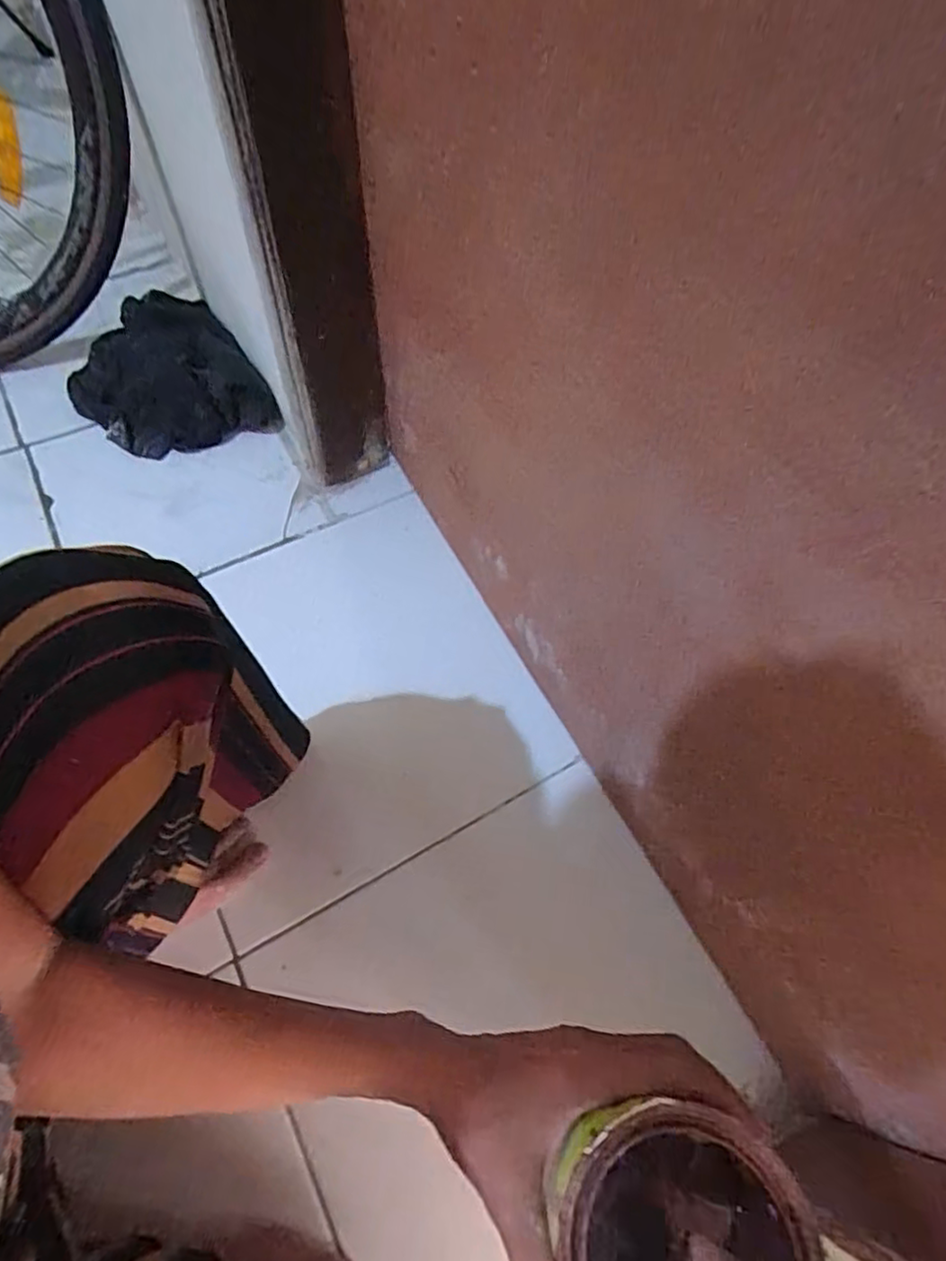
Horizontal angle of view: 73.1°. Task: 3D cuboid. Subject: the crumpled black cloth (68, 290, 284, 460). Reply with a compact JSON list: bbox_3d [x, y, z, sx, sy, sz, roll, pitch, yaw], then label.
[{"bbox_3d":[-0.423,-0.343,0.873,0.229,0.043,0.312,-29,67,-17],"label":"crumpled black cloth"}]

